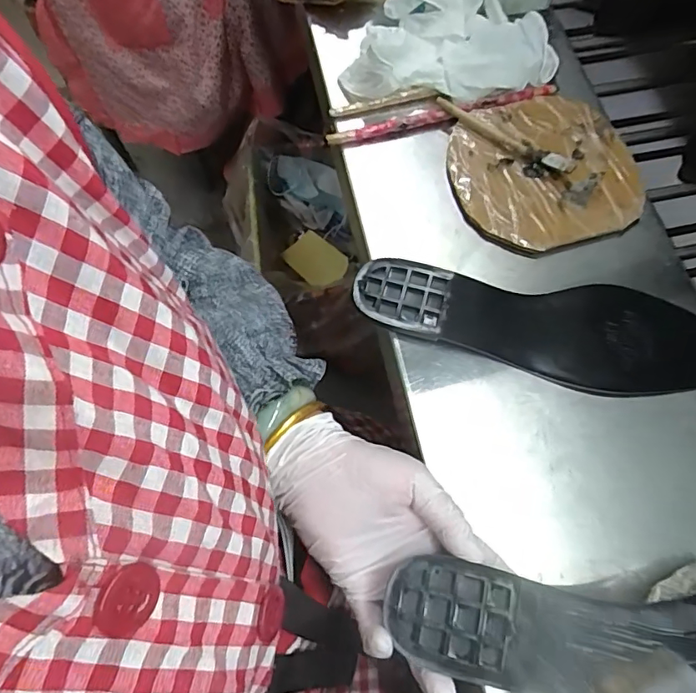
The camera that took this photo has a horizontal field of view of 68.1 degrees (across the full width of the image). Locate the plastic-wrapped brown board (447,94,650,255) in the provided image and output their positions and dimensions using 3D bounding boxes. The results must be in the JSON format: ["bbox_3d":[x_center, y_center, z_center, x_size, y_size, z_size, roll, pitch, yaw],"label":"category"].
[{"bbox_3d":[0.164,-0.151,0.427,0.156,0.010,0.144,-18,70,-7],"label":"plastic-wrapped brown board"}]

